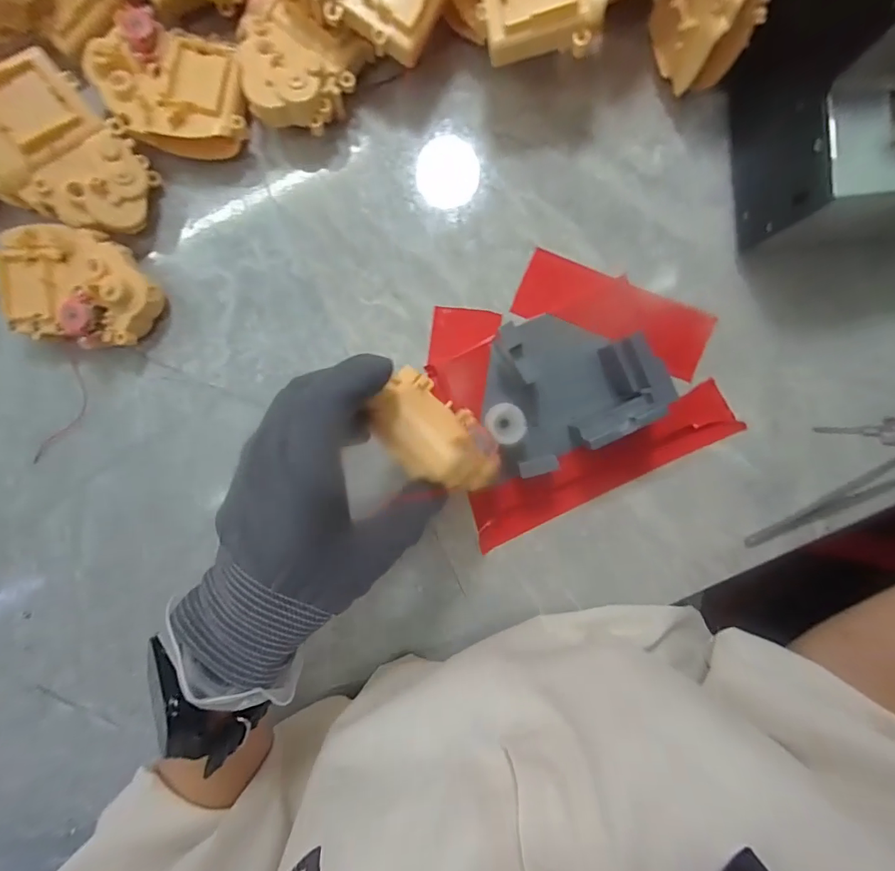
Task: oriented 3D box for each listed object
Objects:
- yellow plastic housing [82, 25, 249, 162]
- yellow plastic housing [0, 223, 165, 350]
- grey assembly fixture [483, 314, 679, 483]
[{"bbox_3d":[-0.179,-0.222,0.305,0.097,0.039,0.067,10,93,2],"label":"yellow plastic housing"},{"bbox_3d":[-0.246,-0.097,0.310,0.103,0.039,0.074,11,93,2],"label":"yellow plastic housing"},{"bbox_3d":[0.073,-0.035,0.293,0.123,0.049,0.091,-28,91,3],"label":"grey assembly fixture"}]

